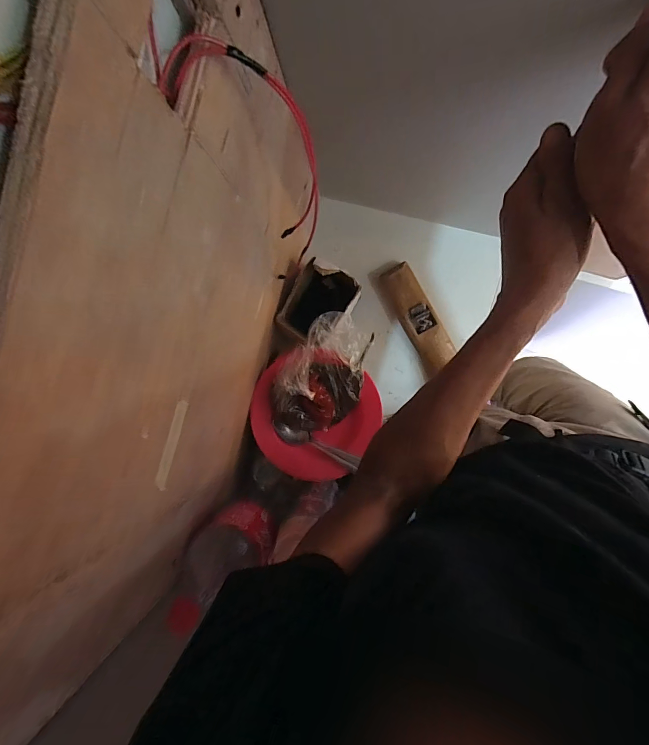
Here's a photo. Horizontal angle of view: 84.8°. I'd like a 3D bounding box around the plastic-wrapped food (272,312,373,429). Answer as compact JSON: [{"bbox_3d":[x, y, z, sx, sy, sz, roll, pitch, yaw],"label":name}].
[{"bbox_3d":[-0.001,0.012,0.572,0.127,0.040,0.200,37,96,4],"label":"plastic-wrapped food"}]

